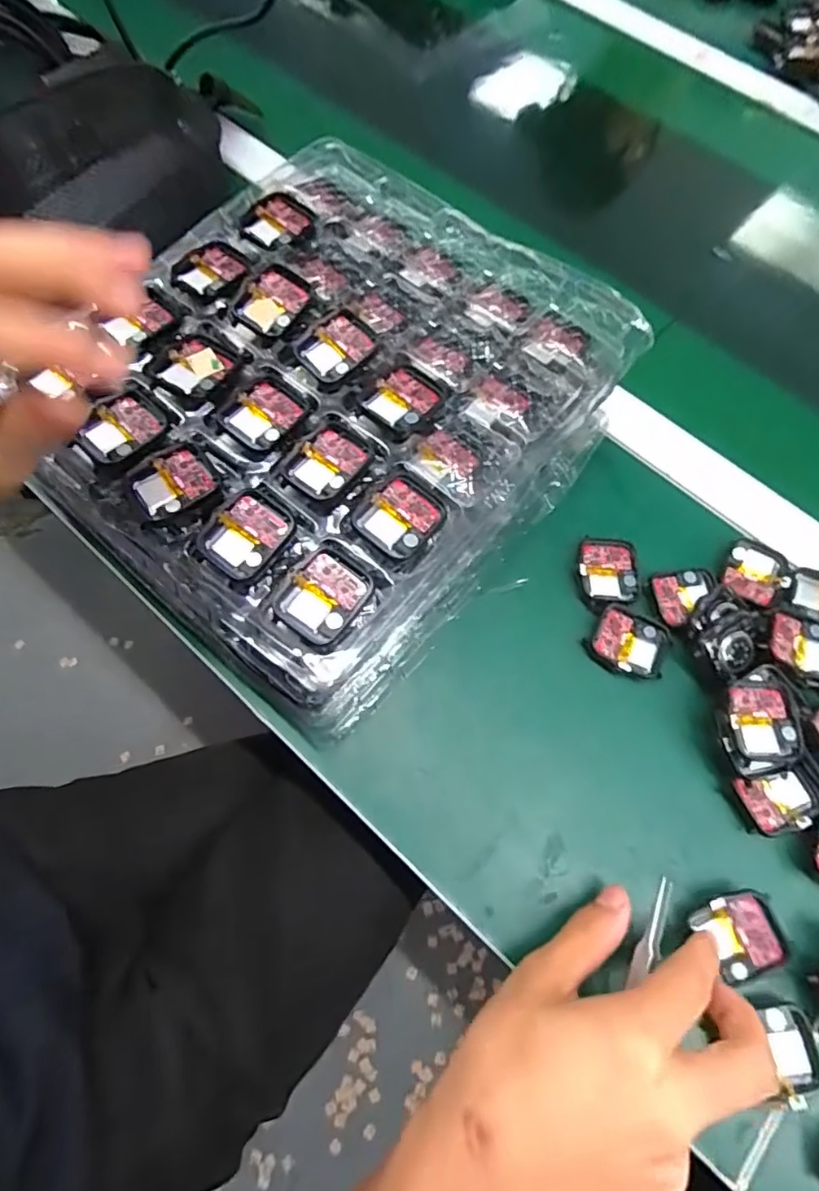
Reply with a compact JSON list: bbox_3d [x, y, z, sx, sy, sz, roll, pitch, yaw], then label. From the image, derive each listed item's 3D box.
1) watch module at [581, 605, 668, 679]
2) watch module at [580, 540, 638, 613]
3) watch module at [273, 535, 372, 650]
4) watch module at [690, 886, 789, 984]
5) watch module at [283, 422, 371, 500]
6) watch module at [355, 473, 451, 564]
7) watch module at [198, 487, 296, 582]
[{"bbox_3d":[0.131,0.029,0.342,0.043,0.015,0.038,24,69,7],"label":"watch module"},{"bbox_3d":[0.125,-0.015,0.353,0.037,0.005,0.044,0,68,-3],"label":"watch module"},{"bbox_3d":[-0.039,-0.001,0.271,0.038,0.007,0.046,38,71,12],"label":"watch module"},{"bbox_3d":[0.165,0.169,0.280,0.037,0.010,0.037,-15,70,-9],"label":"watch module"},{"bbox_3d":[-0.042,-0.070,0.292,0.034,0.004,0.039,39,71,12],"label":"watch module"},{"bbox_3d":[-0.003,-0.041,0.285,0.037,0.004,0.042,43,72,13],"label":"watch module"},{"bbox_3d":[-0.079,-0.031,0.279,0.035,0.009,0.044,41,72,13],"label":"watch module"}]

